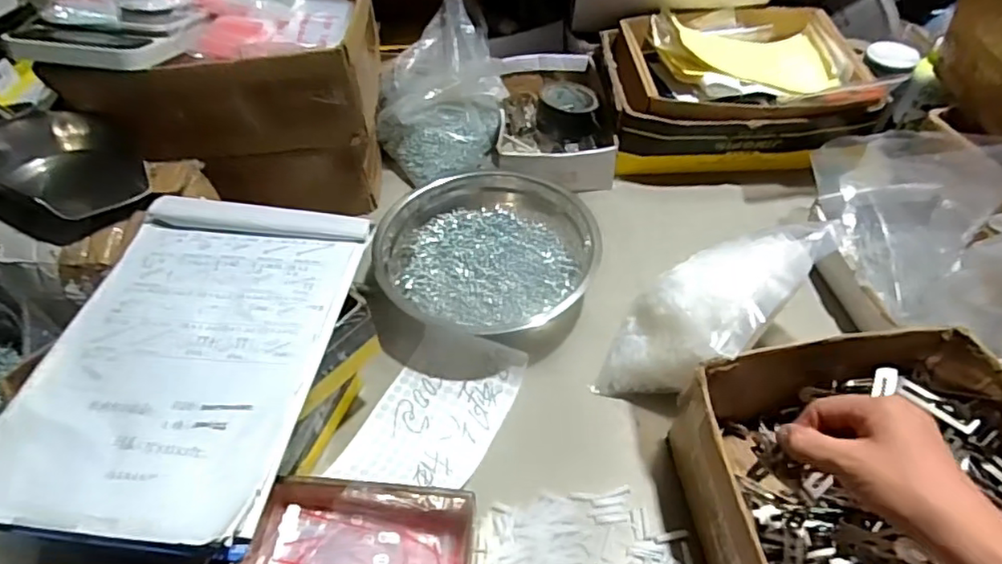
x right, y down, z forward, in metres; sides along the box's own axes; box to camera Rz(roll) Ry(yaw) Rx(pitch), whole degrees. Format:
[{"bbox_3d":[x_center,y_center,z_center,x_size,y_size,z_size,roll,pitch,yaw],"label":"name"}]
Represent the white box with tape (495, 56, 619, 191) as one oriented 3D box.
[{"bbox_3d":[0.079,-0.238,0.892,0.154,0.065,0.244,0,49,3],"label":"white box with tape"}]

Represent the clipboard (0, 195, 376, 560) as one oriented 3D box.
[{"bbox_3d":[-0.247,0.047,0.494,0.213,0.014,0.304,4,50,6],"label":"clipboard"}]

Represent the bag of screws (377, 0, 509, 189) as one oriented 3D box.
[{"bbox_3d":[-0.085,-0.265,0.855,0.178,0.148,0.204,-9,49,-5],"label":"bag of screws"}]

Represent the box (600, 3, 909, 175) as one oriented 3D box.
[{"bbox_3d":[0.327,-0.283,0.882,0.350,0.127,0.253,3,49,5],"label":"box"}]

